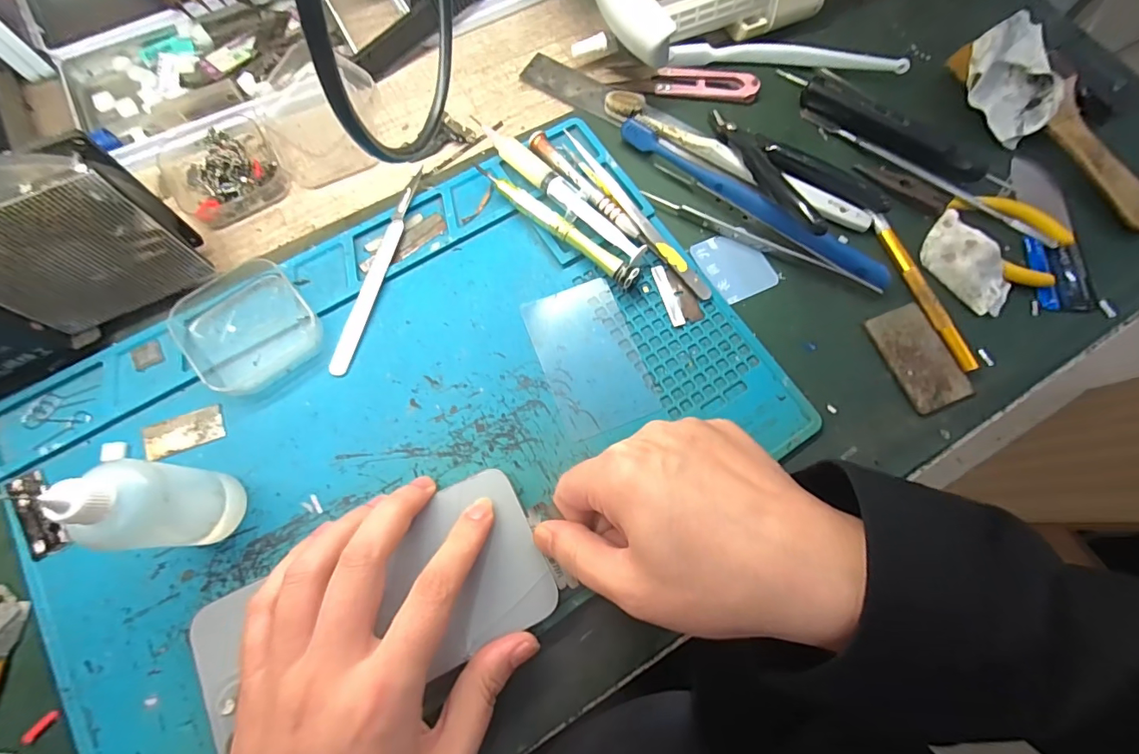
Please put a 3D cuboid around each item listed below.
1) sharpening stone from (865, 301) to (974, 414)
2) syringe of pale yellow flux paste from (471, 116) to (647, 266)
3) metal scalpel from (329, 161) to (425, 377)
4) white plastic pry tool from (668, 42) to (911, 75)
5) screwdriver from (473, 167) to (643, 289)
[{"bbox_3d":[0.201,-0.012,0.276,0.036,0.004,0.060,-20,75,-8],"label":"sharpening stone"},{"bbox_3d":[-0.006,-0.112,0.294,0.131,0.014,0.017,44,77,10],"label":"syringe of pale yellow flux paste"},{"bbox_3d":[-0.111,-0.064,0.279,0.010,0.009,0.132,15,74,2],"label":"metal scalpel"},{"bbox_3d":[0.150,-0.223,0.334,0.159,0.014,0.019,4,73,-1],"label":"white plastic pry tool"},{"bbox_3d":[-0.008,-0.090,0.287,0.115,0.016,0.013,39,76,9],"label":"screwdriver"}]

